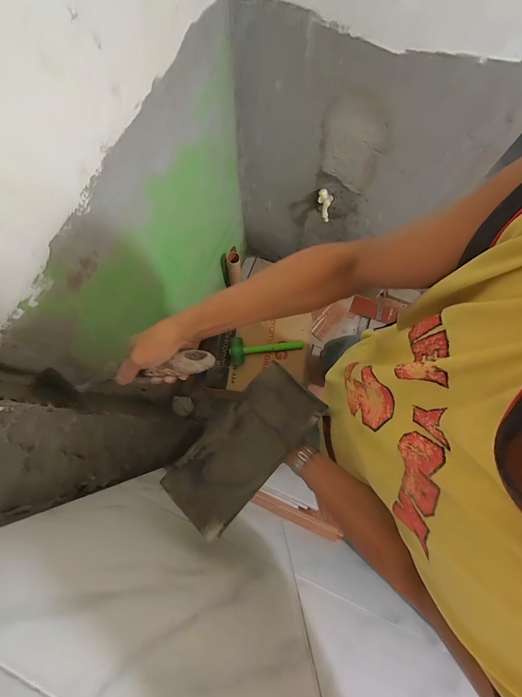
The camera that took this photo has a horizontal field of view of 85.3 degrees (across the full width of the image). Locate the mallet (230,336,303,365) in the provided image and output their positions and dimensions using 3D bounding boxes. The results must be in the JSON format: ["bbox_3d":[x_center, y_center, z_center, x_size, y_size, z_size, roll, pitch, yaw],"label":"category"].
[{"bbox_3d":[0.026,0.011,1.250,0.326,0.056,0.111,-2,74,0],"label":"mallet"}]

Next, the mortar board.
[{"bbox_3d":[-0.025,0.168,0.515,0.140,0.021,0.295,41,71,11],"label":"mortar board"}]

